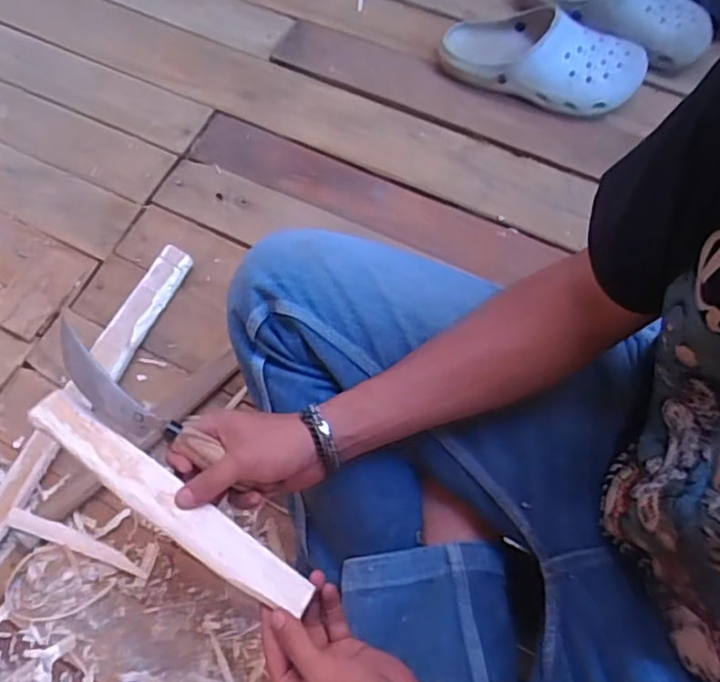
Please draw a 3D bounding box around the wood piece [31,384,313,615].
[{"bbox_3d":[-0.145,0.121,0.486,0.253,0.010,0.036,35,72,10],"label":"wood piece"}]

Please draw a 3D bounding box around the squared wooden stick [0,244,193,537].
[{"bbox_3d":[-0.328,0.074,0.743,0.047,0.021,0.444,24,70,11],"label":"squared wooden stick"}]

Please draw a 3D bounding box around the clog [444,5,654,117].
[{"bbox_3d":[0.247,-0.380,0.870,0.270,0.078,0.119,14,68,7],"label":"clog"}]

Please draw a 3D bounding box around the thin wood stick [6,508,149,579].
[{"bbox_3d":[-0.298,0.214,0.678,0.159,0.005,0.019,22,76,2],"label":"thin wood stick"}]

